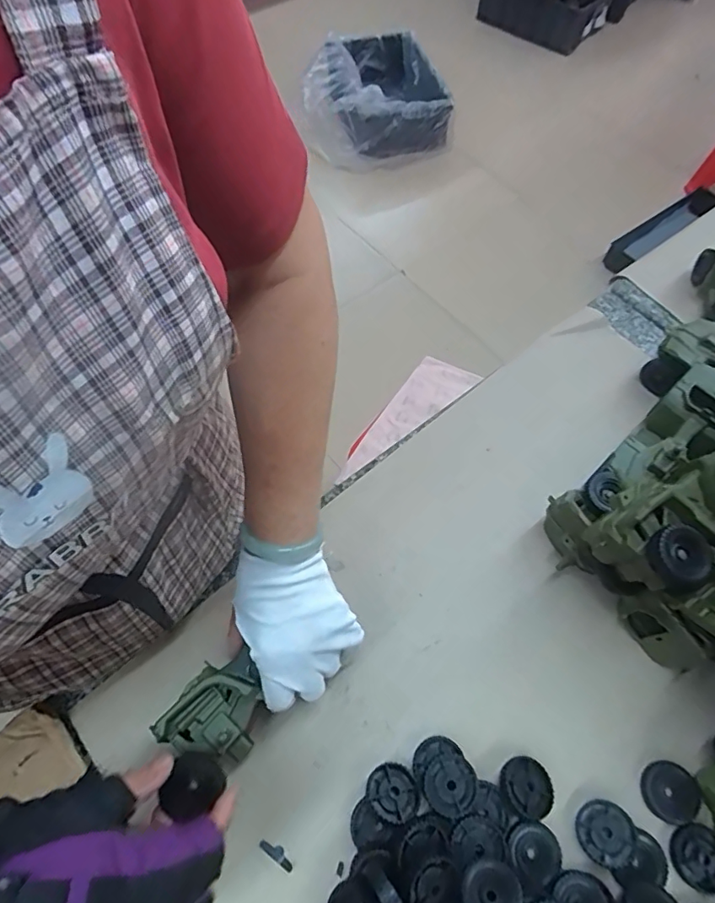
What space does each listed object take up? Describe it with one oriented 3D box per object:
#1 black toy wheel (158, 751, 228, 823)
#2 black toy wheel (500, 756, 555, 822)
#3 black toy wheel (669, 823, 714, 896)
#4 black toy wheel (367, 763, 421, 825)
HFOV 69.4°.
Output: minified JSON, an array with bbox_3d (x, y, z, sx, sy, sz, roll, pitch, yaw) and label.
[{"bbox_3d":[-0.118,0.236,0.364,0.034,0.013,0.040,32,51,12],"label":"black toy wheel"},{"bbox_3d":[0.141,0.277,0.426,0.041,0.010,0.045,0,62,-1],"label":"black toy wheel"},{"bbox_3d":[0.274,0.324,0.413,0.040,0.014,0.043,0,62,-1],"label":"black toy wheel"},{"bbox_3d":[0.030,0.280,0.424,0.043,0.011,0.039,36,48,12],"label":"black toy wheel"}]

